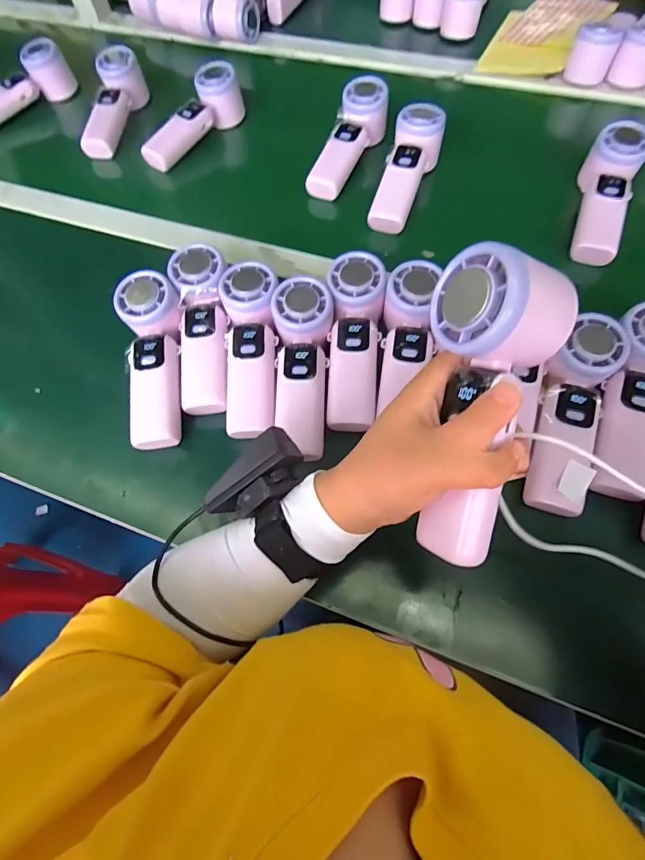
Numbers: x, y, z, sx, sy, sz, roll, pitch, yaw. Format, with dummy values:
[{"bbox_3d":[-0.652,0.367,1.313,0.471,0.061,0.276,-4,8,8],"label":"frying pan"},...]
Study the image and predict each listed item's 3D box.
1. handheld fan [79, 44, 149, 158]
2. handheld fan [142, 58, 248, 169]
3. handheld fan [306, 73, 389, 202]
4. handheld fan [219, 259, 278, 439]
[{"bbox_3d":[-0.294,-0.451,0.613,0.053,0.058,0.171,7,77,6],"label":"handheld fan"},{"bbox_3d":[-0.174,-0.415,0.570,0.046,0.059,0.159,33,71,17],"label":"handheld fan"},{"bbox_3d":[0.032,-0.358,0.546,0.057,0.046,0.167,23,81,13],"label":"handheld fan"},{"bbox_3d":[-0.064,-0.073,0.405,0.055,0.056,0.168,-6,65,0],"label":"handheld fan"}]

